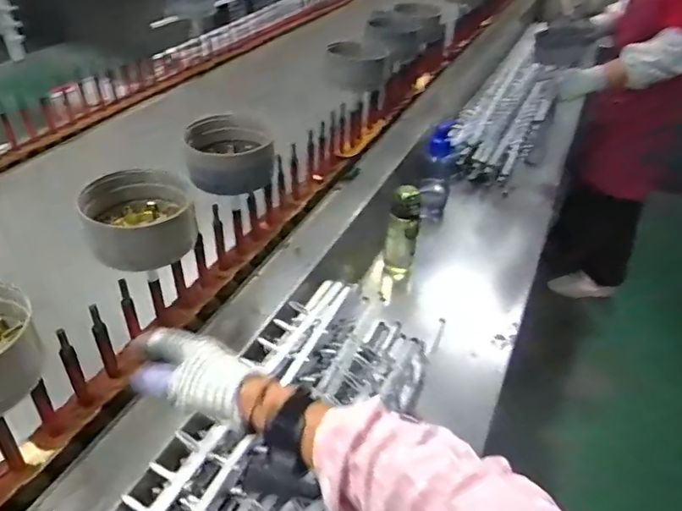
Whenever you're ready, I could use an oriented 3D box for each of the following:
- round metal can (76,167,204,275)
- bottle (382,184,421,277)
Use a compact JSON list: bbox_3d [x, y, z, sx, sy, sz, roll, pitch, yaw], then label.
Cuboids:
[{"bbox_3d":[-0.264,-0.048,0.698,0.124,0.086,0.113,-21,44,-27],"label":"round metal can"},{"bbox_3d":[0.135,-0.047,1.193,0.072,0.210,0.056,6,38,4],"label":"bottle"}]

